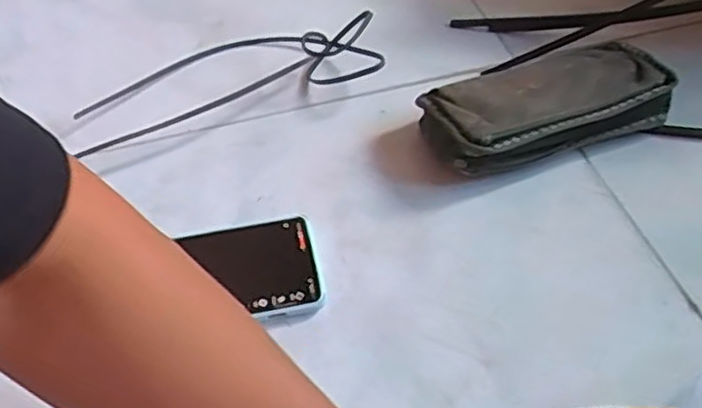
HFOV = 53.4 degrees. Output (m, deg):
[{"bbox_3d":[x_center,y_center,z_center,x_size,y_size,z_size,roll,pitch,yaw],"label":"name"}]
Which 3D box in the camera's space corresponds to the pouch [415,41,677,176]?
[{"bbox_3d":[0.155,-0.078,0.548,0.200,0.051,0.088,-19,53,-16],"label":"pouch"}]

